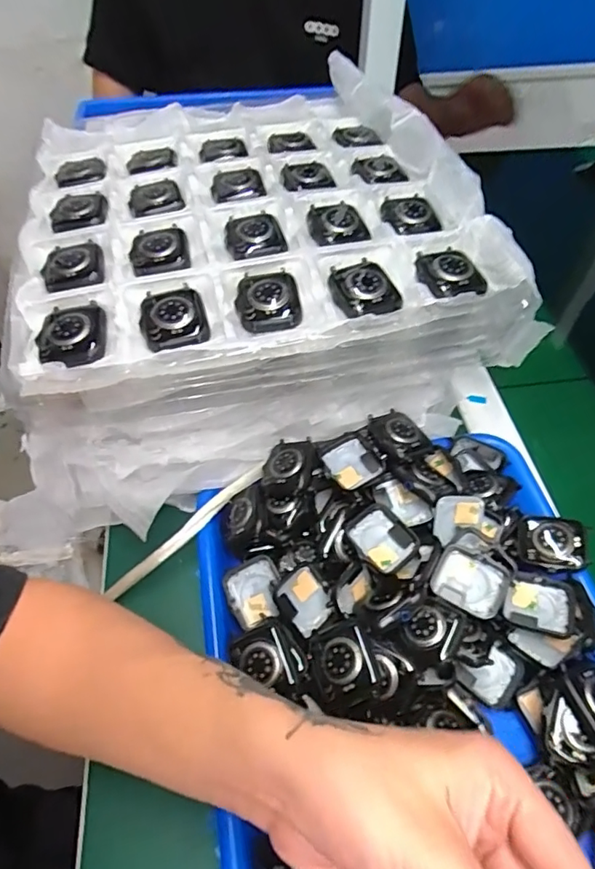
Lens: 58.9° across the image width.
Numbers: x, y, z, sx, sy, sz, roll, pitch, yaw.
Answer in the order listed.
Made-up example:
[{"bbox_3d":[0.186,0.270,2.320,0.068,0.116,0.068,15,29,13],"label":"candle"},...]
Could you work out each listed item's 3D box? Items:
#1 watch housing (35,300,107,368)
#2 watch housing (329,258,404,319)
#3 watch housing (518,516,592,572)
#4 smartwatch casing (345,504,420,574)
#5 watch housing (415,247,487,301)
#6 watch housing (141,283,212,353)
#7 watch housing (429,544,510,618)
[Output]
[{"bbox_3d":[-0.132,-0.056,0.305,0.039,0.011,0.052,-12,52,-8],"label":"watch housing"},{"bbox_3d":[0.040,-0.089,0.324,0.037,0.008,0.048,-16,53,-11],"label":"watch housing"},{"bbox_3d":[0.169,0.071,0.349,0.040,0.009,0.037,0,57,25],"label":"watch housing"},{"bbox_3d":[0.057,0.069,0.348,0.034,0.013,0.041,-36,59,-24],"label":"smartwatch casing"},{"bbox_3d":[0.095,-0.102,0.331,0.037,0.005,0.046,-9,52,-6],"label":"watch housing"},{"bbox_3d":[-0.073,-0.070,0.312,0.037,0.011,0.049,-15,53,-11],"label":"watch housing"},{"bbox_3d":[0.110,0.092,0.333,0.044,0.008,0.033,28,57,21],"label":"watch housing"}]

